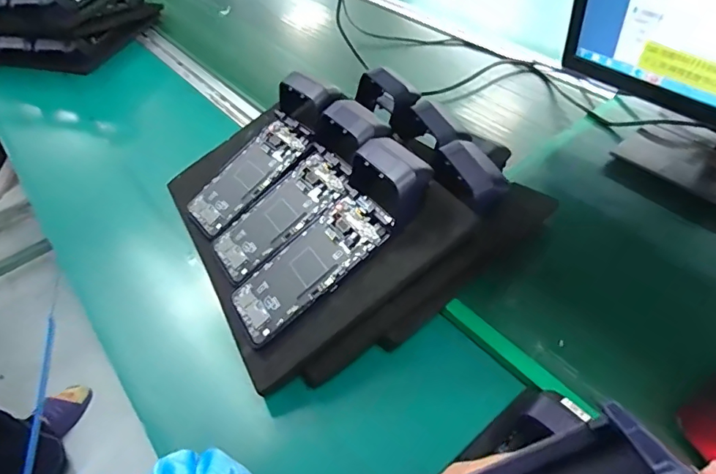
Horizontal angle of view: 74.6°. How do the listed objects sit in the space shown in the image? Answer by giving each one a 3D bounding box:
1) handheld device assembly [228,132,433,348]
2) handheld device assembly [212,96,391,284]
[{"bbox_3d":[-0.030,0.001,0.447,0.224,0.044,0.089,-45,53,5],"label":"handheld device assembly"},{"bbox_3d":[-0.065,-0.049,0.503,0.227,0.035,0.085,-48,55,3],"label":"handheld device assembly"}]

